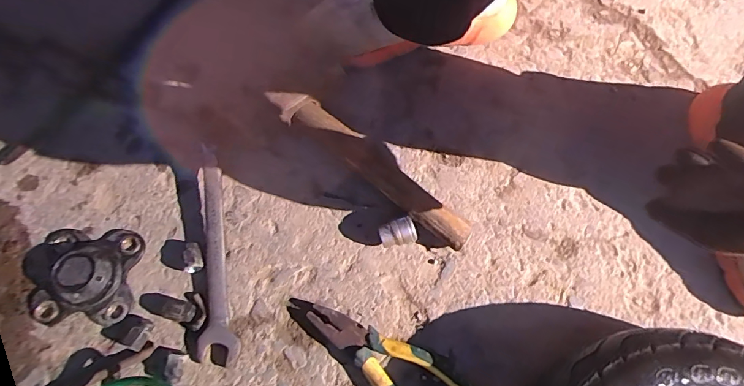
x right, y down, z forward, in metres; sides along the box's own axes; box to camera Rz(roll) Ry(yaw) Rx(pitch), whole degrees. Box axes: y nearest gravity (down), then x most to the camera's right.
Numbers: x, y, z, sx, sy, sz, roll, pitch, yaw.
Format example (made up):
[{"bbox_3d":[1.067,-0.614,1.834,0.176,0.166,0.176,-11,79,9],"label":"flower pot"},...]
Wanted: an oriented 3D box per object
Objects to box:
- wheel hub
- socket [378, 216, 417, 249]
[{"bbox_3d":[-0.298,0.081,0.450,0.100,0.034,0.097,1,68,-2],"label":"wheel hub"},{"bbox_3d":[0.027,0.047,0.478,0.038,0.032,0.025,-20,70,-10],"label":"socket"}]

